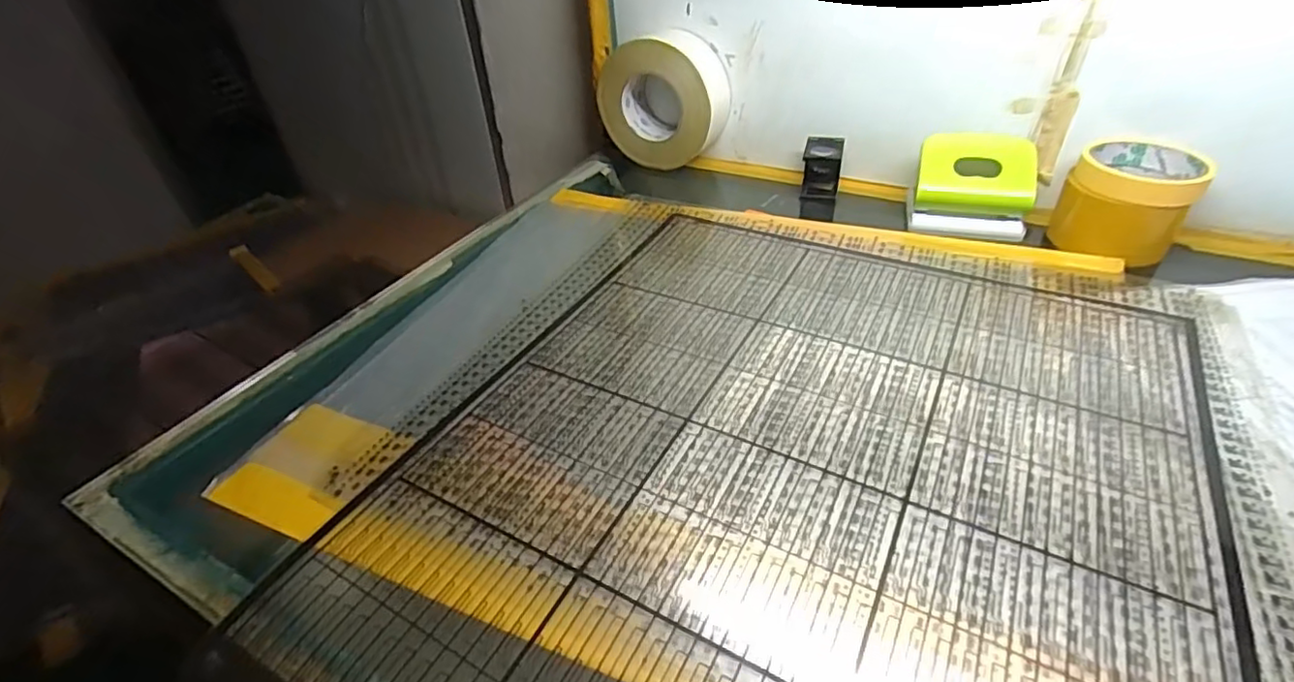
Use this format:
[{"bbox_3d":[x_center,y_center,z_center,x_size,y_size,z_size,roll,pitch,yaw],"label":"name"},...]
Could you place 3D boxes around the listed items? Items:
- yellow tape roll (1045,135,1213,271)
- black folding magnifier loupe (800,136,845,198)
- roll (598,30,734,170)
[{"bbox_3d":[0.420,-0.123,0.524,0.081,0.075,0.091,-32,44,-31],"label":"yellow tape roll"},{"bbox_3d":[0.190,-0.185,0.656,0.038,0.063,0.038,9,39,18],"label":"black folding magnifier loupe"},{"bbox_3d":[0.021,-0.278,0.707,0.143,0.139,0.066,16,41,25],"label":"roll"}]

